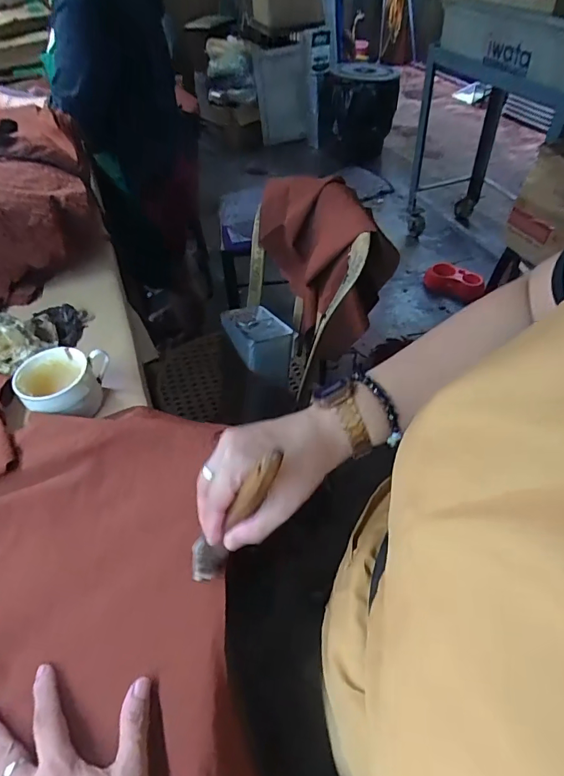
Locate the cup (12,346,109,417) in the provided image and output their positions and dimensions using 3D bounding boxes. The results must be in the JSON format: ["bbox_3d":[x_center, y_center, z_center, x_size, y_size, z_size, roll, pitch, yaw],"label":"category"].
[{"bbox_3d":[-0.271,-0.001,0.554,0.091,0.058,0.085,-2,48,2],"label":"cup"}]

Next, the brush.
[{"bbox_3d":[-0.038,0.104,0.351,0.022,0.174,0.034,11,44,-21],"label":"brush"}]

